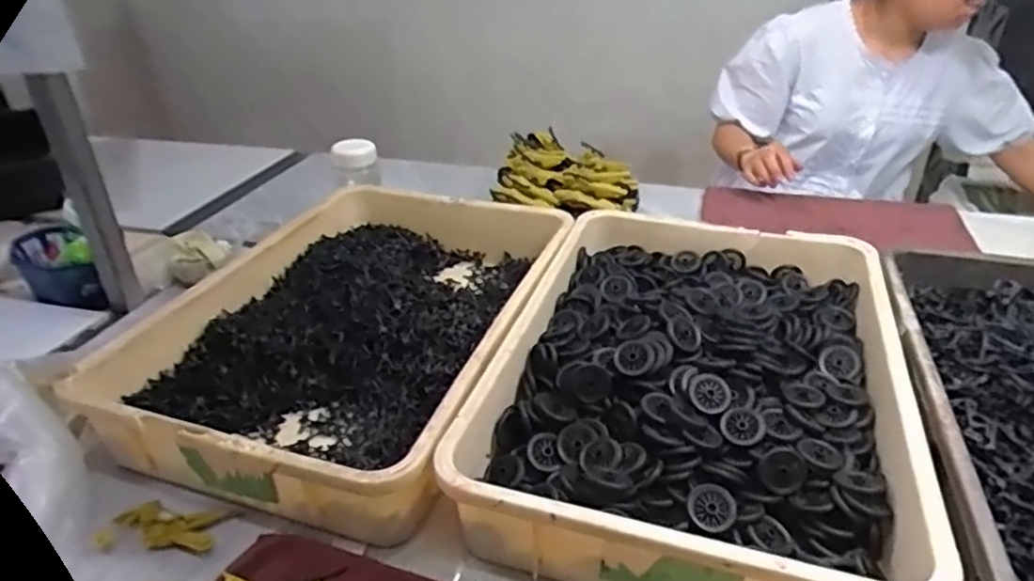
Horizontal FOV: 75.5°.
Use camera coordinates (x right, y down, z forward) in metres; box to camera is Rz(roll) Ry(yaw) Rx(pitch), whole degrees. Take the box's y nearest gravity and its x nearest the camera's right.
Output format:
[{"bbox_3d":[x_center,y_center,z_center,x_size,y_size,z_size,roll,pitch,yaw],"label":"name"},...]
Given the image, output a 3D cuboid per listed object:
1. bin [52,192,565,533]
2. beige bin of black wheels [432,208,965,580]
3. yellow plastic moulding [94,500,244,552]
[{"bbox_3d":[-0.163,0.029,0.762,0.351,0.090,0.515,9,33,18],"label":"bin"},{"bbox_3d":[0.179,0.075,0.667,0.357,0.080,0.509,8,32,17],"label":"beige bin of black wheels"},{"bbox_3d":[-0.306,0.203,0.578,0.104,0.011,0.043,0,31,4],"label":"yellow plastic moulding"}]

